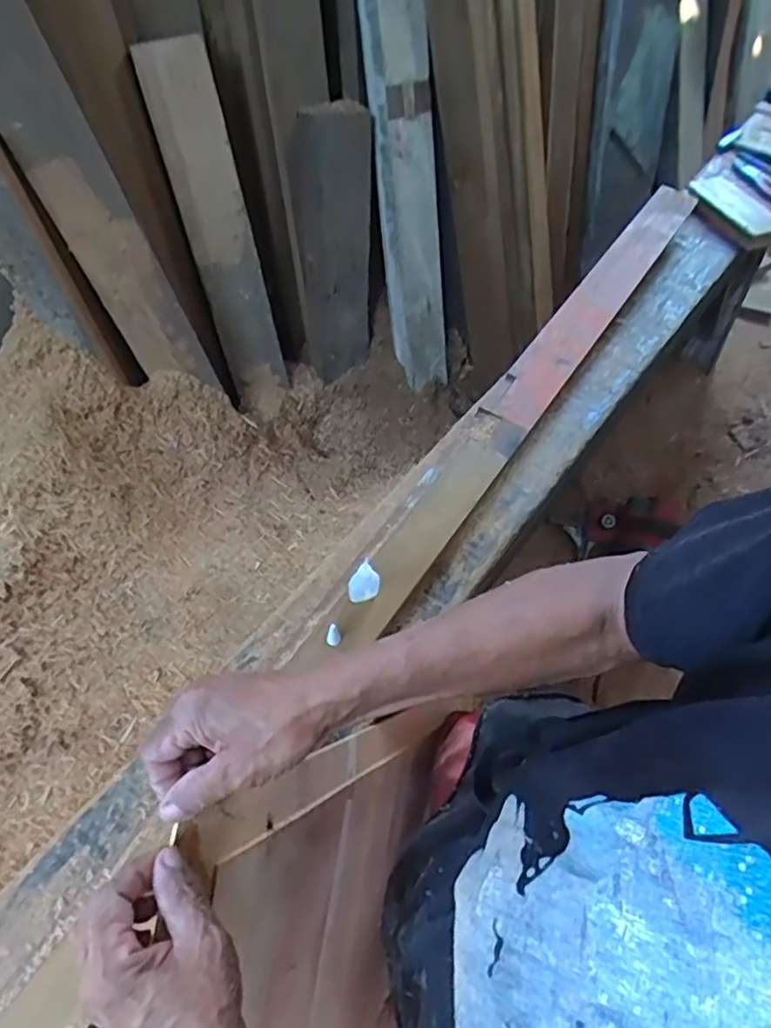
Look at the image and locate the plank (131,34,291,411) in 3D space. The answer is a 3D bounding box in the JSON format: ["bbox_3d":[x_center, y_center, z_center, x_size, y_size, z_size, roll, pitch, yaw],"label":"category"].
[{"bbox_3d":[-0.304,-0.500,1.213,0.119,0.638,0.052,-11,44,-1],"label":"plank"}]

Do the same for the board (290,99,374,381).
[{"bbox_3d":[-0.100,-0.536,1.340,0.150,0.527,0.037,-4,42,-5],"label":"board"}]

